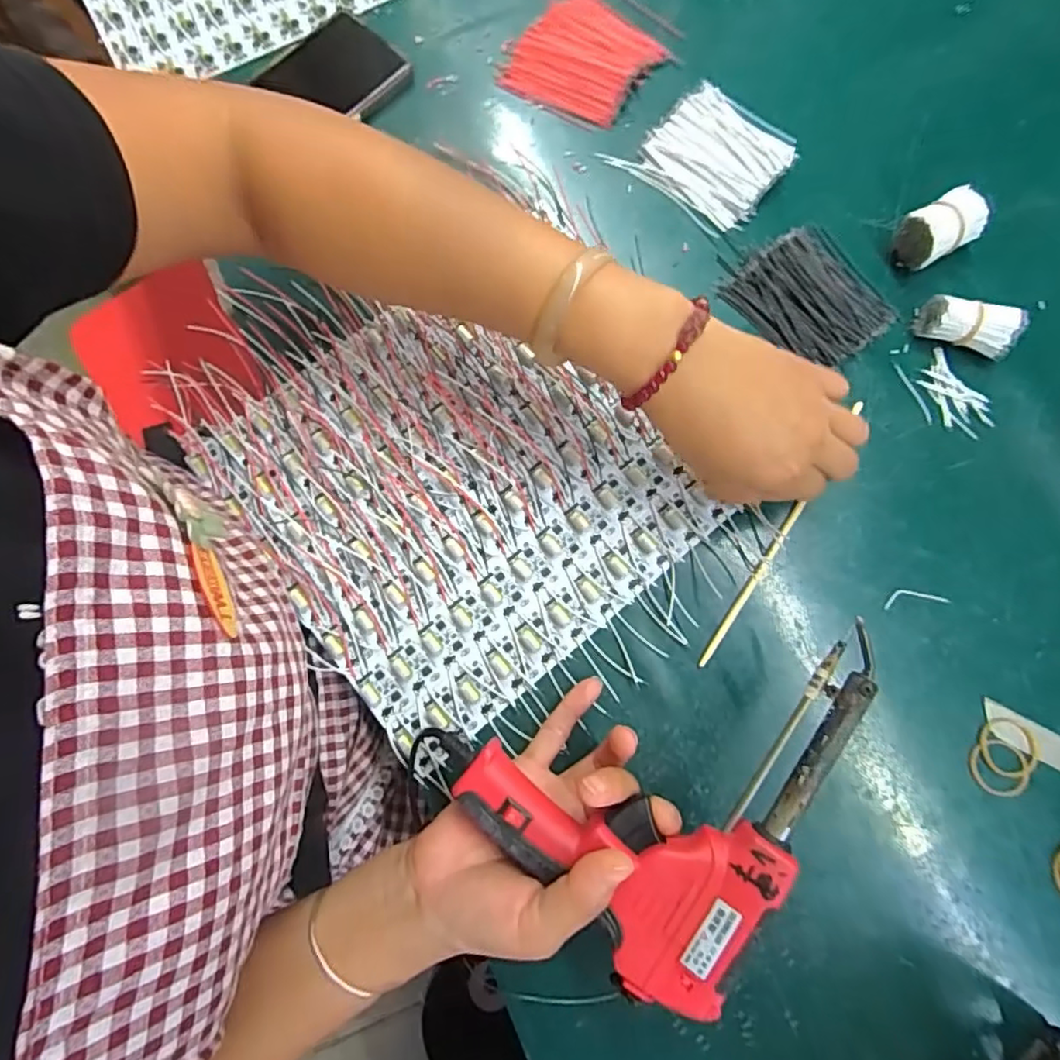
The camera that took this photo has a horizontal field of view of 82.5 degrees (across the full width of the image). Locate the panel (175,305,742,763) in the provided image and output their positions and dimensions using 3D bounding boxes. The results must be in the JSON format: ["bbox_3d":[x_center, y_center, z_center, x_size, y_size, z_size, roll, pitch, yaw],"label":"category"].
[{"bbox_3d":[-0.047,-0.026,0.371,0.229,0.007,0.242,-38,81,-7],"label":"panel"}]

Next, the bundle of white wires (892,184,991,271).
[{"bbox_3d":[0.261,-0.191,0.385,0.045,0.031,0.032,-29,81,-5],"label":"bundle of white wires"}]

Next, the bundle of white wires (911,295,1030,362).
[{"bbox_3d":[0.271,-0.126,0.375,0.053,0.024,0.025,19,80,4],"label":"bundle of white wires"}]

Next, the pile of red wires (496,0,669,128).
[{"bbox_3d":[0.036,-0.340,0.434,0.094,0.010,0.090,34,81,6],"label":"pile of red wires"}]

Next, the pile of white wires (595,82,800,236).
[{"bbox_3d":[0.123,-0.259,0.412,0.097,0.010,0.087,41,82,7],"label":"pile of white wires"}]

